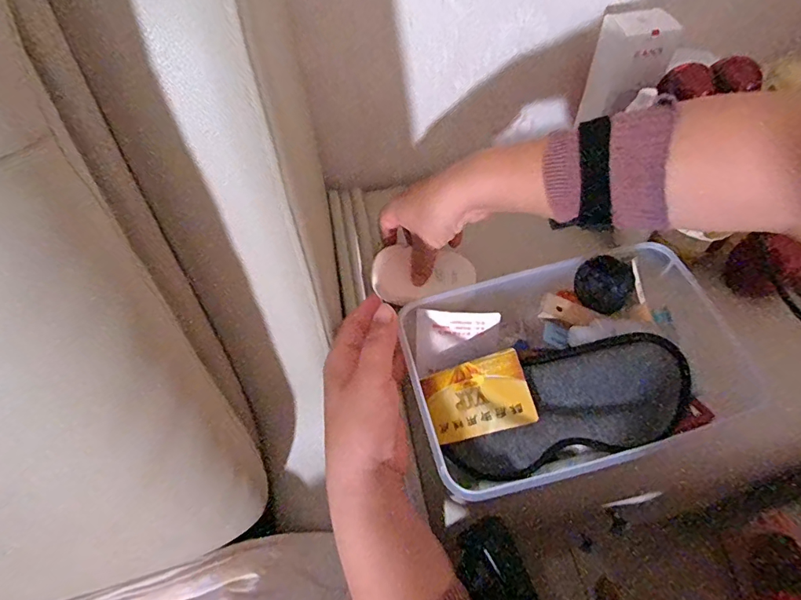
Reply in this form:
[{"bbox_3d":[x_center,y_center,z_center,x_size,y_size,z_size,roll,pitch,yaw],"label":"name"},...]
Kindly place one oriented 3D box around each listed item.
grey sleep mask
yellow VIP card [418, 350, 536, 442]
[{"bbox_3d":[0.121,0.078,0.336,0.178,0.023,0.075,-20,85,5],"label":"grey sleep mask"},{"bbox_3d":[0.057,0.074,0.343,0.081,0.004,0.054,-23,75,27],"label":"yellow VIP card"}]

